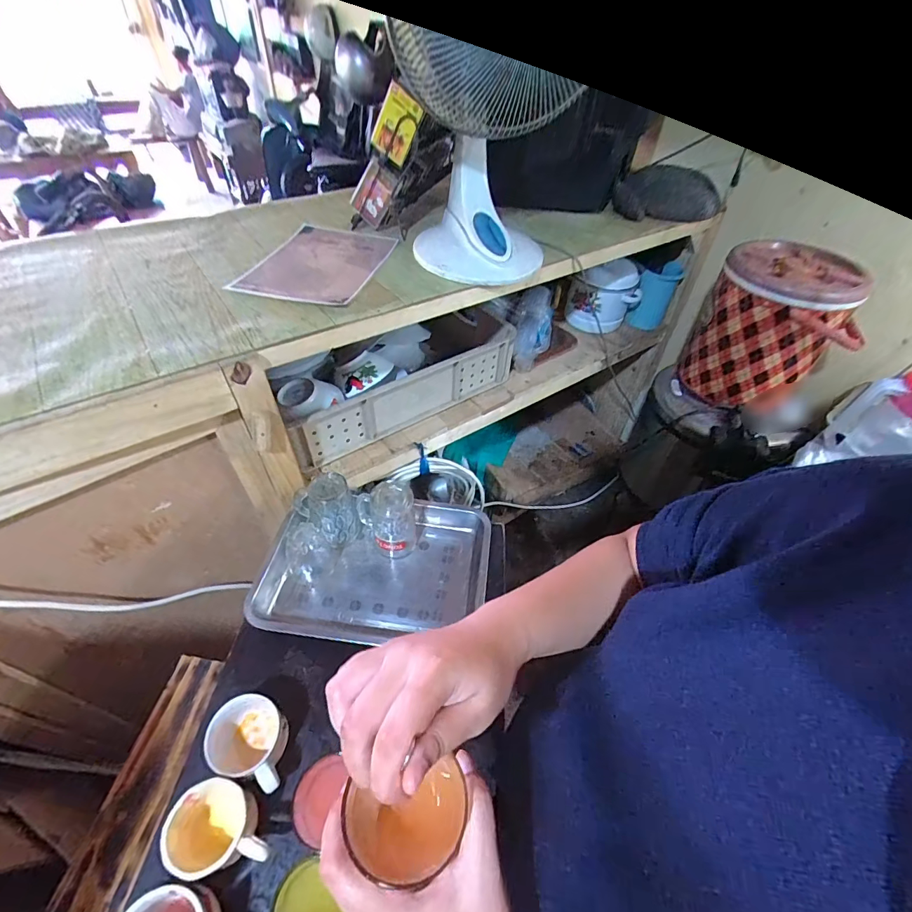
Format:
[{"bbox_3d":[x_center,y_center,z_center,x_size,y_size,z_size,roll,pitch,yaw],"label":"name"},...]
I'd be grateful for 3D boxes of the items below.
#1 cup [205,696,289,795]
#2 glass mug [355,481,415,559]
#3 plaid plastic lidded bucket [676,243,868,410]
[{"bbox_3d":[-0.242,0.343,0.521,0.096,0.060,0.078,14,49,7],"label":"cup"},{"bbox_3d":[-0.114,0.108,0.703,0.094,0.140,0.065,-3,49,-8],"label":"glass mug"},{"bbox_3d":[0.732,-0.300,1.026,0.248,0.303,0.250,3,48,-3],"label":"plaid plastic lidded bucket"}]

